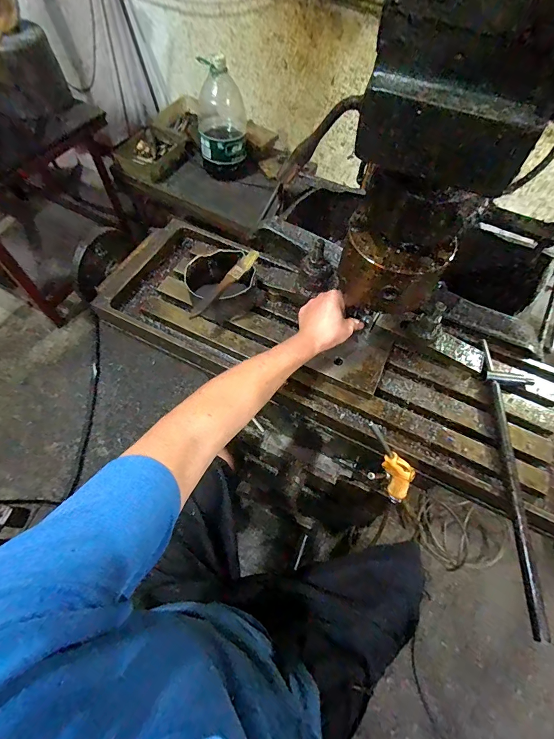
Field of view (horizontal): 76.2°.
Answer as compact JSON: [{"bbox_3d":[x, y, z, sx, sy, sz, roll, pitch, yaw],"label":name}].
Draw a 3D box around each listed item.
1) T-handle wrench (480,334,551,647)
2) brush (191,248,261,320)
[{"bbox_3d":[0.330,0.130,0.472,0.067,0.022,0.373,6,62,0],"label":"T-handle wrench"},{"bbox_3d":[-0.079,-0.130,0.531,0.020,0.015,0.149,34,66,14],"label":"brush"}]

